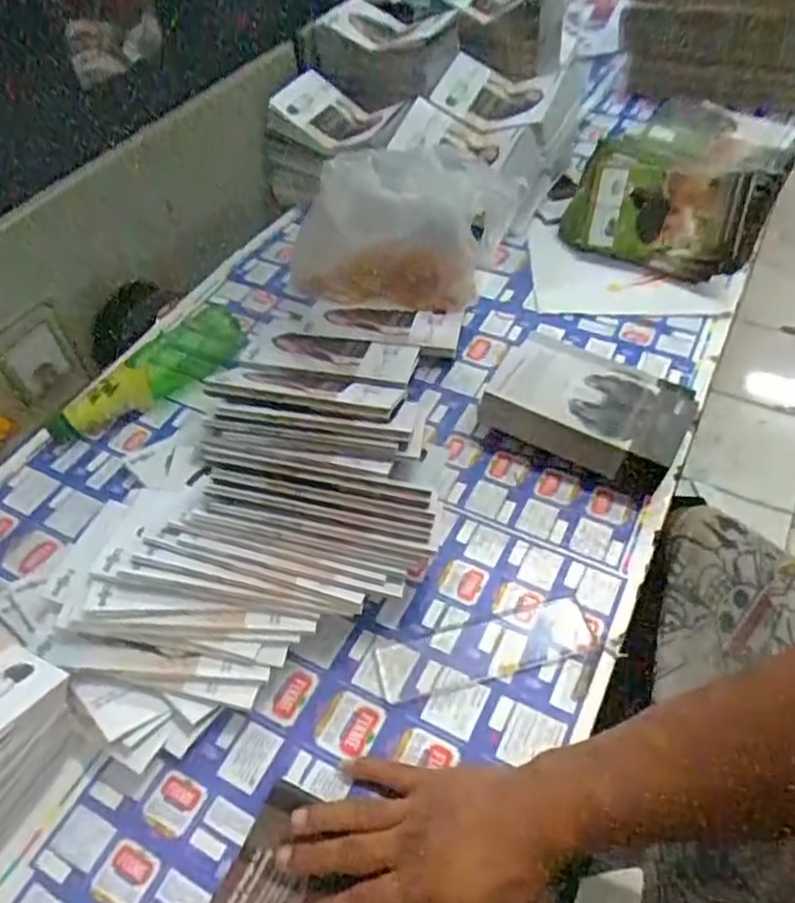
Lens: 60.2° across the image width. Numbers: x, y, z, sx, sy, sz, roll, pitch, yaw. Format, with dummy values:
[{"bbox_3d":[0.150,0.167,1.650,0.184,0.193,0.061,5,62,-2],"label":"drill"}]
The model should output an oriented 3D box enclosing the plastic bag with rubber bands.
[{"bbox_3d":[0.002,-0.237,0.738,0.246,0.206,0.096,-6,49,0],"label":"plastic bag with rubber bands"}]

